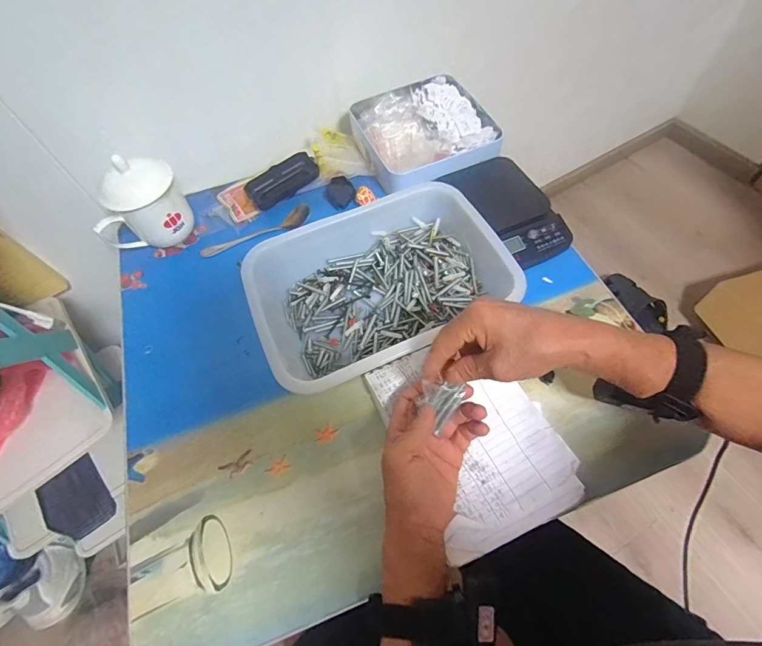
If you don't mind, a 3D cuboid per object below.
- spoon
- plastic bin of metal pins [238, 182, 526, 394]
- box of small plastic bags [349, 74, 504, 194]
[{"bbox_3d":[-0.178,-0.130,0.559,0.163,0.015,0.024,-24,62,-10],"label":"spoon"},{"bbox_3d":[-0.006,-0.048,0.474,0.283,0.067,0.201,-23,61,-9],"label":"plastic bin of metal pins"},{"bbox_3d":[0.067,-0.299,0.608,0.191,0.041,0.194,-25,62,-10],"label":"box of small plastic bags"}]

